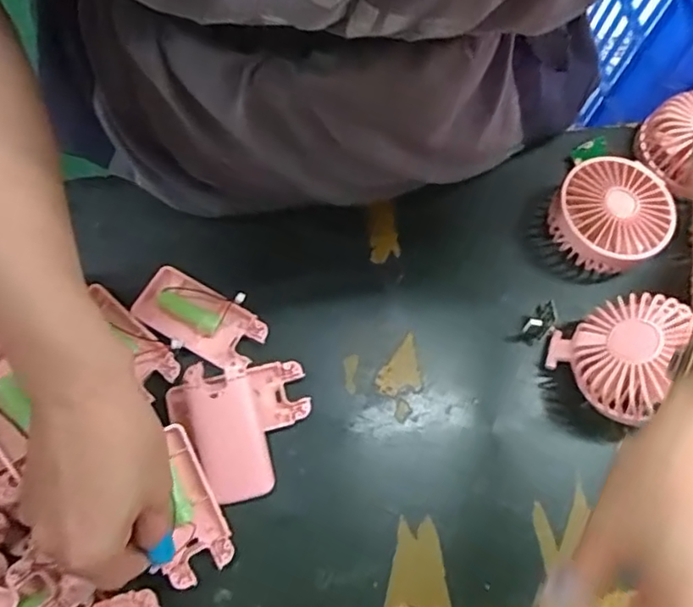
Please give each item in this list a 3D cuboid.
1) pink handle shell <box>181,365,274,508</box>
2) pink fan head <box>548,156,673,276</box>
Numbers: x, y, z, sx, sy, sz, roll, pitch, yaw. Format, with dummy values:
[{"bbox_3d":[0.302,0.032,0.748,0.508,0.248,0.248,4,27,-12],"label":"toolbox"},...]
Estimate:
[{"bbox_3d":[-0.079,0.086,0.382,0.044,0.011,0.094,-18,97,-10],"label":"pink handle shell"},{"bbox_3d":[0.210,-0.070,0.464,0.085,0.050,0.086,1,69,-3],"label":"pink fan head"}]

